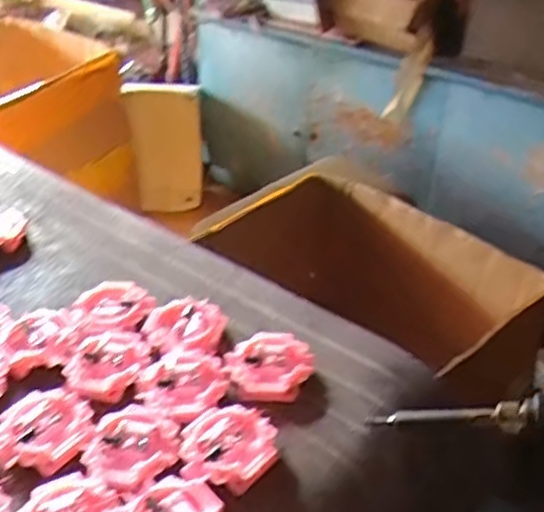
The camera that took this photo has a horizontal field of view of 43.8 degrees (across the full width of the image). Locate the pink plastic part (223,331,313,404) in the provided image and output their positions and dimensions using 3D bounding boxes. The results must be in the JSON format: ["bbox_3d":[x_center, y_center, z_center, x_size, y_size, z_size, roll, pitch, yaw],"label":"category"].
[{"bbox_3d":[-0.003,0.071,0.440,0.055,0.012,0.048,0,37,2],"label":"pink plastic part"}]

